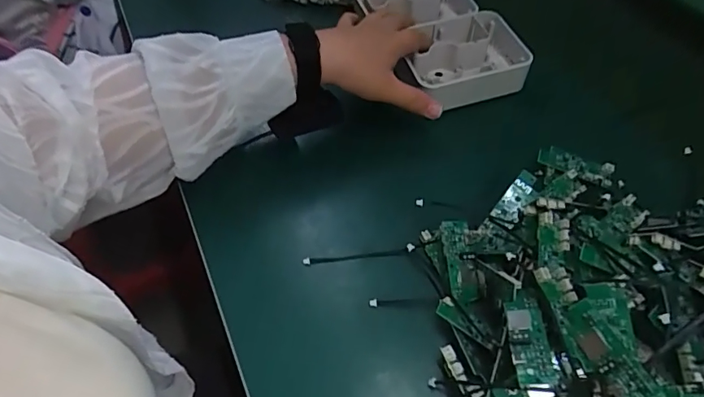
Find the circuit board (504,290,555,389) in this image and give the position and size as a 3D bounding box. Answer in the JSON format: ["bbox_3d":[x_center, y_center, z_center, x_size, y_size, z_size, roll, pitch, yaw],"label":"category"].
[{"bbox_3d":[0.116,0.091,0.321,0.023,0.008,0.068,-3,43,10],"label":"circuit board"}]

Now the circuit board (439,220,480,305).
[{"bbox_3d":[0.087,0.050,0.392,0.026,0.006,0.066,4,71,-23],"label":"circuit board"}]

